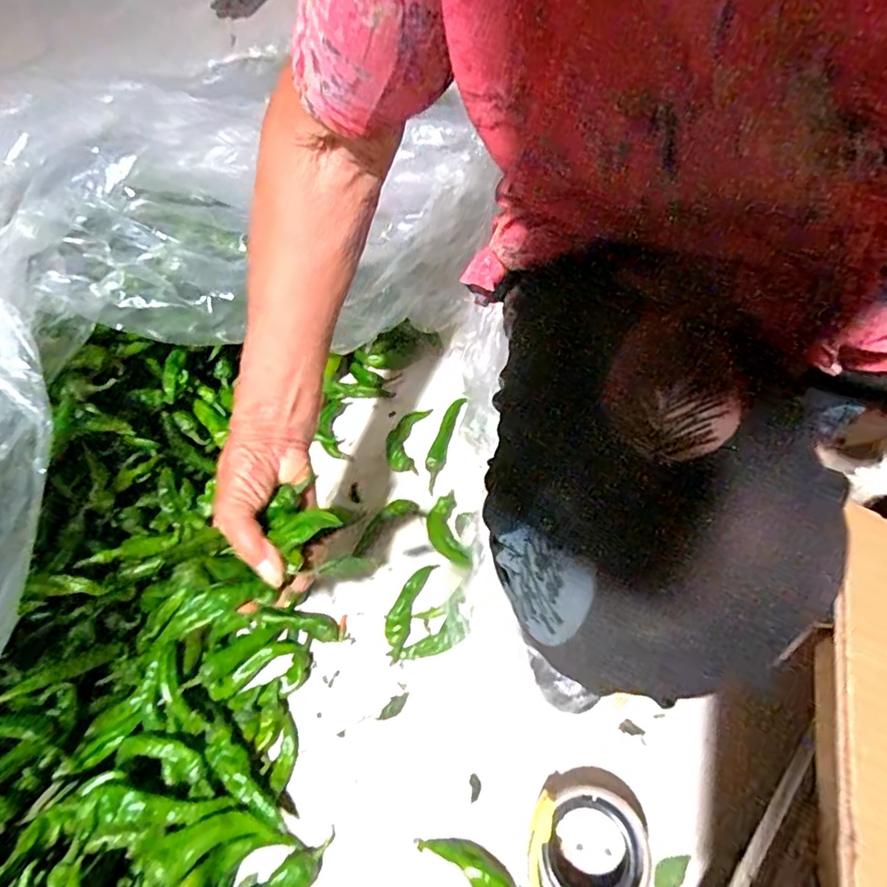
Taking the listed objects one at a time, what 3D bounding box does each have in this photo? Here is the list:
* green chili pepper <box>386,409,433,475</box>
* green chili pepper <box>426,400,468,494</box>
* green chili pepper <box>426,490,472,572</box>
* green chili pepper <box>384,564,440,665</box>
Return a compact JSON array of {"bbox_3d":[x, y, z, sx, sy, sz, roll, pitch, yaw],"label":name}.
[{"bbox_3d":[-0.044,-0.006,0.670,0.042,0.021,0.085,4,61,11],"label":"green chili pepper"},{"bbox_3d":[-0.001,-0.003,0.658,0.018,0.021,0.118,12,63,15],"label":"green chili pepper"},{"bbox_3d":[0.002,0.092,0.601,0.034,0.028,0.087,-13,60,1],"label":"green chili pepper"},{"bbox_3d":[-0.037,0.162,0.578,0.026,0.017,0.100,19,65,18],"label":"green chili pepper"}]

